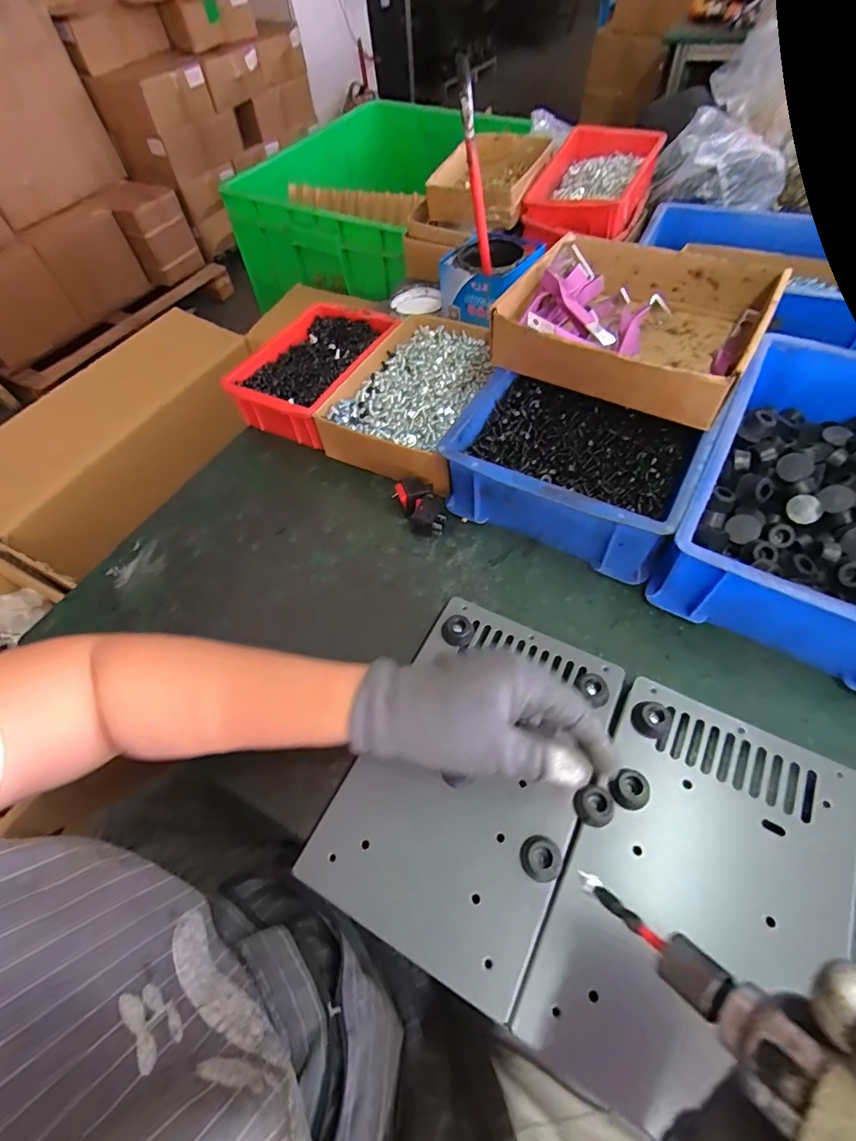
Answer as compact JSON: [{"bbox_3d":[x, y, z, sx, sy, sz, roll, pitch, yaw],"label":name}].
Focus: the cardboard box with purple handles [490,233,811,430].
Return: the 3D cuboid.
[{"bbox_3d":[0.195,-0.235,0.454,0.216,0.055,0.194,31,64,24],"label":"cardboard box with purple handles"}]

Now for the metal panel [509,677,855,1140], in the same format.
[{"bbox_3d":[0.163,0.189,0.285,0.141,0.020,0.225,25,61,20],"label":"metal panel"}]

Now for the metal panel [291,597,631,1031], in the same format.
[{"bbox_3d":[0.032,0.132,0.332,0.152,0.027,0.225,23,58,20],"label":"metal panel"}]

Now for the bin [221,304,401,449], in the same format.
[{"bbox_3d":[-0.133,-0.238,0.591,0.134,0.070,0.205,22,60,19],"label":"bin"}]

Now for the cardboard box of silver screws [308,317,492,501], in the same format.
[{"bbox_3d":[-0.001,-0.190,0.546,0.156,0.068,0.232,22,61,19],"label":"cardboard box of silver screws"}]

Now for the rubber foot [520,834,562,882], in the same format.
[{"bbox_3d":[0.070,0.178,0.296,0.023,0.013,0.024,-12,55,-3],"label":"rubber foot"}]

